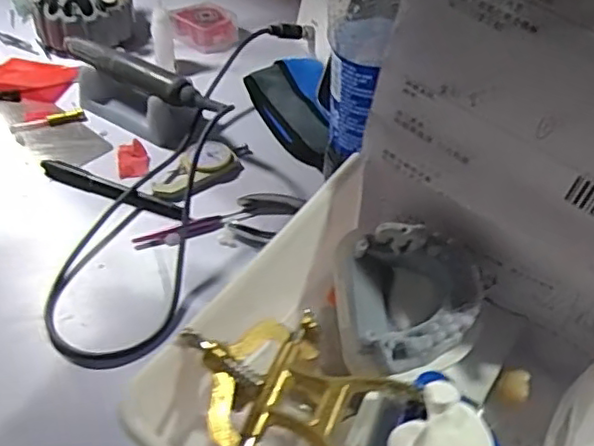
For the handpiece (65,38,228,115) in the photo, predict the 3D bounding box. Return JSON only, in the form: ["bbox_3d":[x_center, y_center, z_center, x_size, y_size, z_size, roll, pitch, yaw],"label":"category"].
[{"bbox_3d":[-0.149,-0.142,0.590,0.203,0.023,0.022,29,51,27],"label":"handpiece"}]

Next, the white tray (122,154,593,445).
[{"bbox_3d":[0.045,0.072,0.261,0.154,0.074,0.176,29,51,27],"label":"white tray"}]

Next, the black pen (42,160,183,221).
[{"bbox_3d":[-0.157,-0.028,0.527,0.142,0.008,0.017,20,48,20],"label":"black pen"}]

